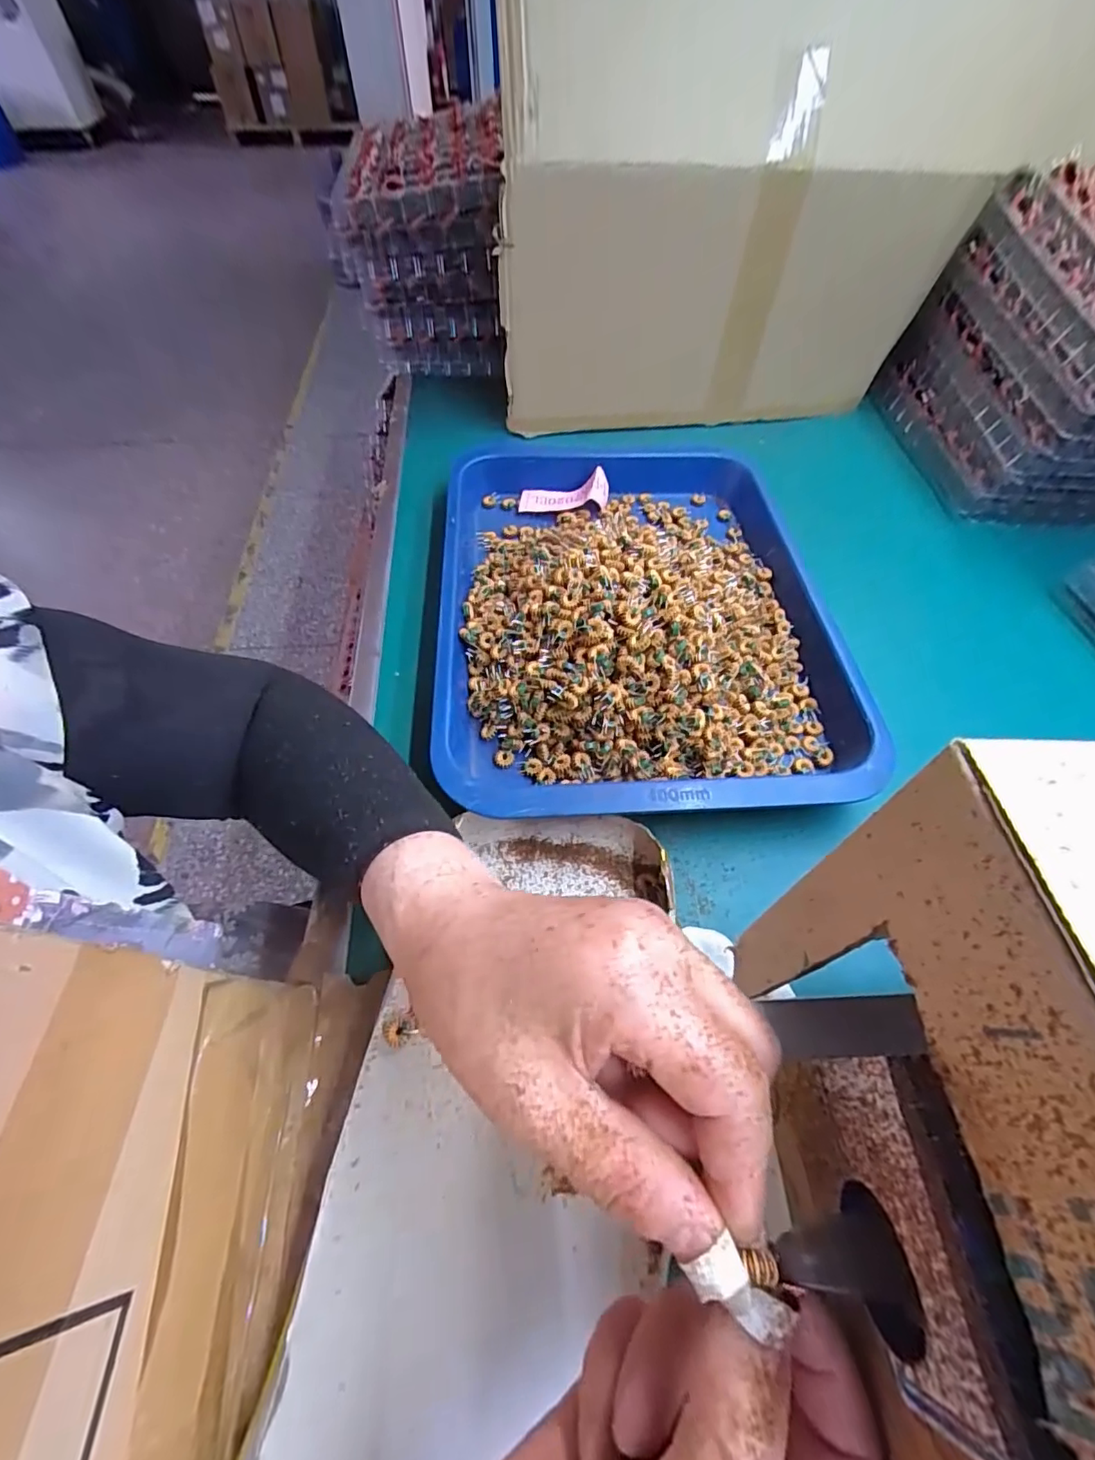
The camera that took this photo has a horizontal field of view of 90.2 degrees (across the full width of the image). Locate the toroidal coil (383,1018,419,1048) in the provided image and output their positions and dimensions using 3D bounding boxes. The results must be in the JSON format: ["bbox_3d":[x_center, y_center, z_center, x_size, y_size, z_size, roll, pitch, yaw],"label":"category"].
[{"bbox_3d":[-0.076,0.153,0.275,0.015,0.005,0.013,32,62,20],"label":"toroidal coil"}]

